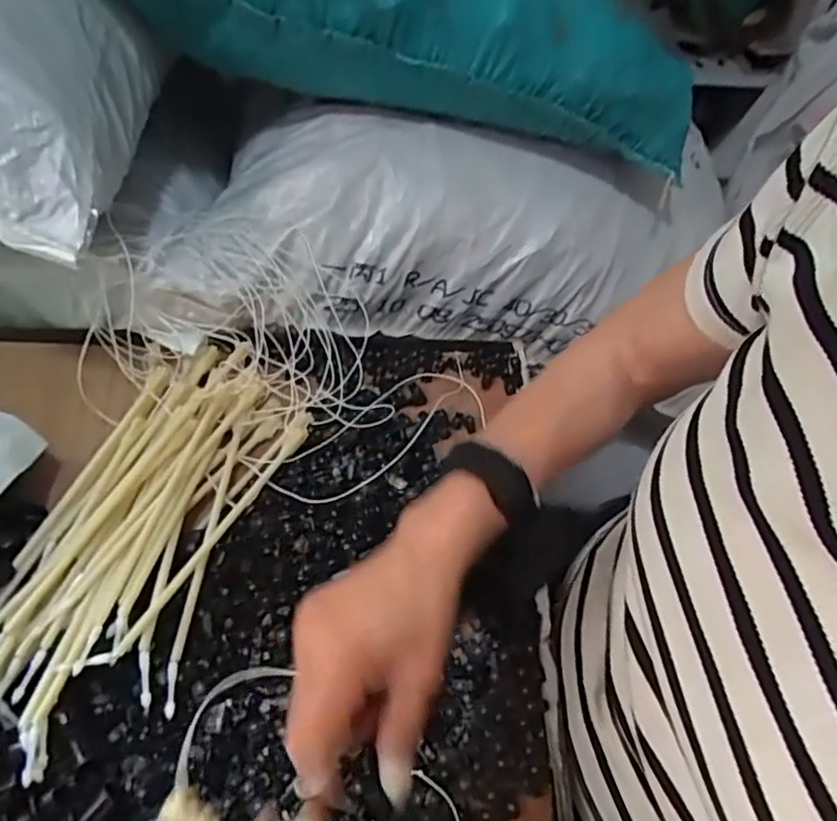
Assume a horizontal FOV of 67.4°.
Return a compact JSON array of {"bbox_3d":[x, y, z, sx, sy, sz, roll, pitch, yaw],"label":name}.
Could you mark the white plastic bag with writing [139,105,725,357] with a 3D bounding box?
[{"bbox_3d":[0.021,-0.179,0.614,0.524,0.166,0.233,-4,54,-6],"label":"white plastic bag with writing"}]

